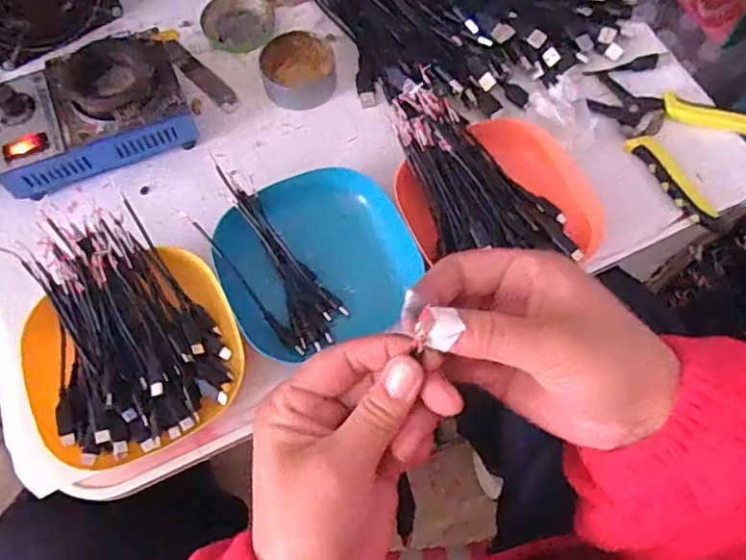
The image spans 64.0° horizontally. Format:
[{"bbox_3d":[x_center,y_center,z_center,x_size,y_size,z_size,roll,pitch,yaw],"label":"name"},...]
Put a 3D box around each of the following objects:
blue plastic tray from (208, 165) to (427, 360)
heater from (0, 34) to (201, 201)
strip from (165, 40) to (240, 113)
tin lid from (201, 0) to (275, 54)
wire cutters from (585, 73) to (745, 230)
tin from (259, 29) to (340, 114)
[{"bbox_3d":[-0.040,-0.015,0.447,0.139,0.035,0.128,-23,71,-9],"label":"blue plastic tray"},{"bbox_3d":[-0.227,-0.130,0.479,0.150,0.055,0.103,-20,71,-8],"label":"heater"},{"bbox_3d":[-0.154,-0.184,0.533,0.019,0.004,0.104,-40,71,-19],"label":"strip"},{"bbox_3d":[-0.123,-0.240,0.552,0.068,0.013,0.059,-41,75,-15],"label":"tin lid"},{"bbox_3d":[0.253,-0.126,0.491,0.112,0.011,0.149,-38,74,-14],"label":"wire cutters"},{"bbox_3d":[-0.064,-0.180,0.509,0.061,0.027,0.060,0,69,-1],"label":"tin"}]

